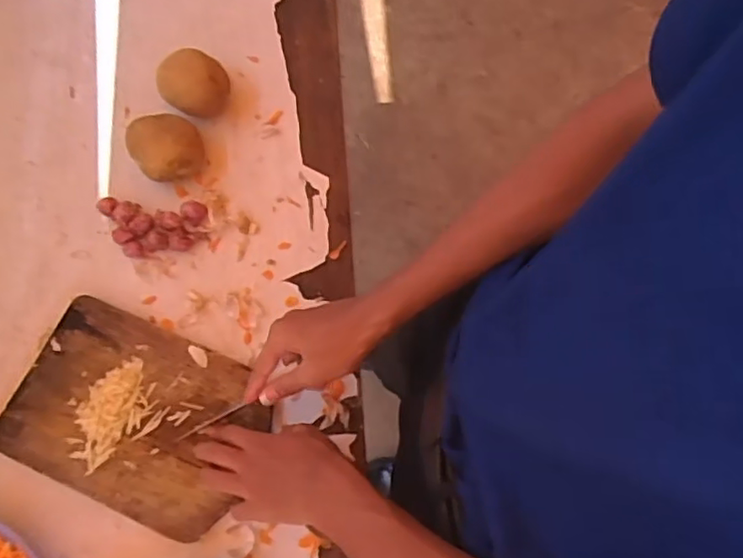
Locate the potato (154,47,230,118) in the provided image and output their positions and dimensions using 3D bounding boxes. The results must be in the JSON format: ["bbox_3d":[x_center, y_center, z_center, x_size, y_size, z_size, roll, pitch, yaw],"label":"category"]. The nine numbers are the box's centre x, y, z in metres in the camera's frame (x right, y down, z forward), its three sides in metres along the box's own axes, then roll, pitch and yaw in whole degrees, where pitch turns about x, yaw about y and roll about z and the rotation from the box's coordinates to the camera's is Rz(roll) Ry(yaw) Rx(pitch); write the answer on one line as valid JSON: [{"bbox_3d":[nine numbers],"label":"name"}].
[{"bbox_3d":[-0.195,-0.211,0.692,0.065,0.056,0.063,1,71,-2],"label":"potato"}]

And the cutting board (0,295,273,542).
[{"bbox_3d":[-0.227,0.127,0.600,0.228,0.022,0.165,24,75,8],"label":"cutting board"}]

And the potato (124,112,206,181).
[{"bbox_3d":[-0.220,-0.142,0.674,0.071,0.050,0.073,0,73,1],"label":"potato"}]

